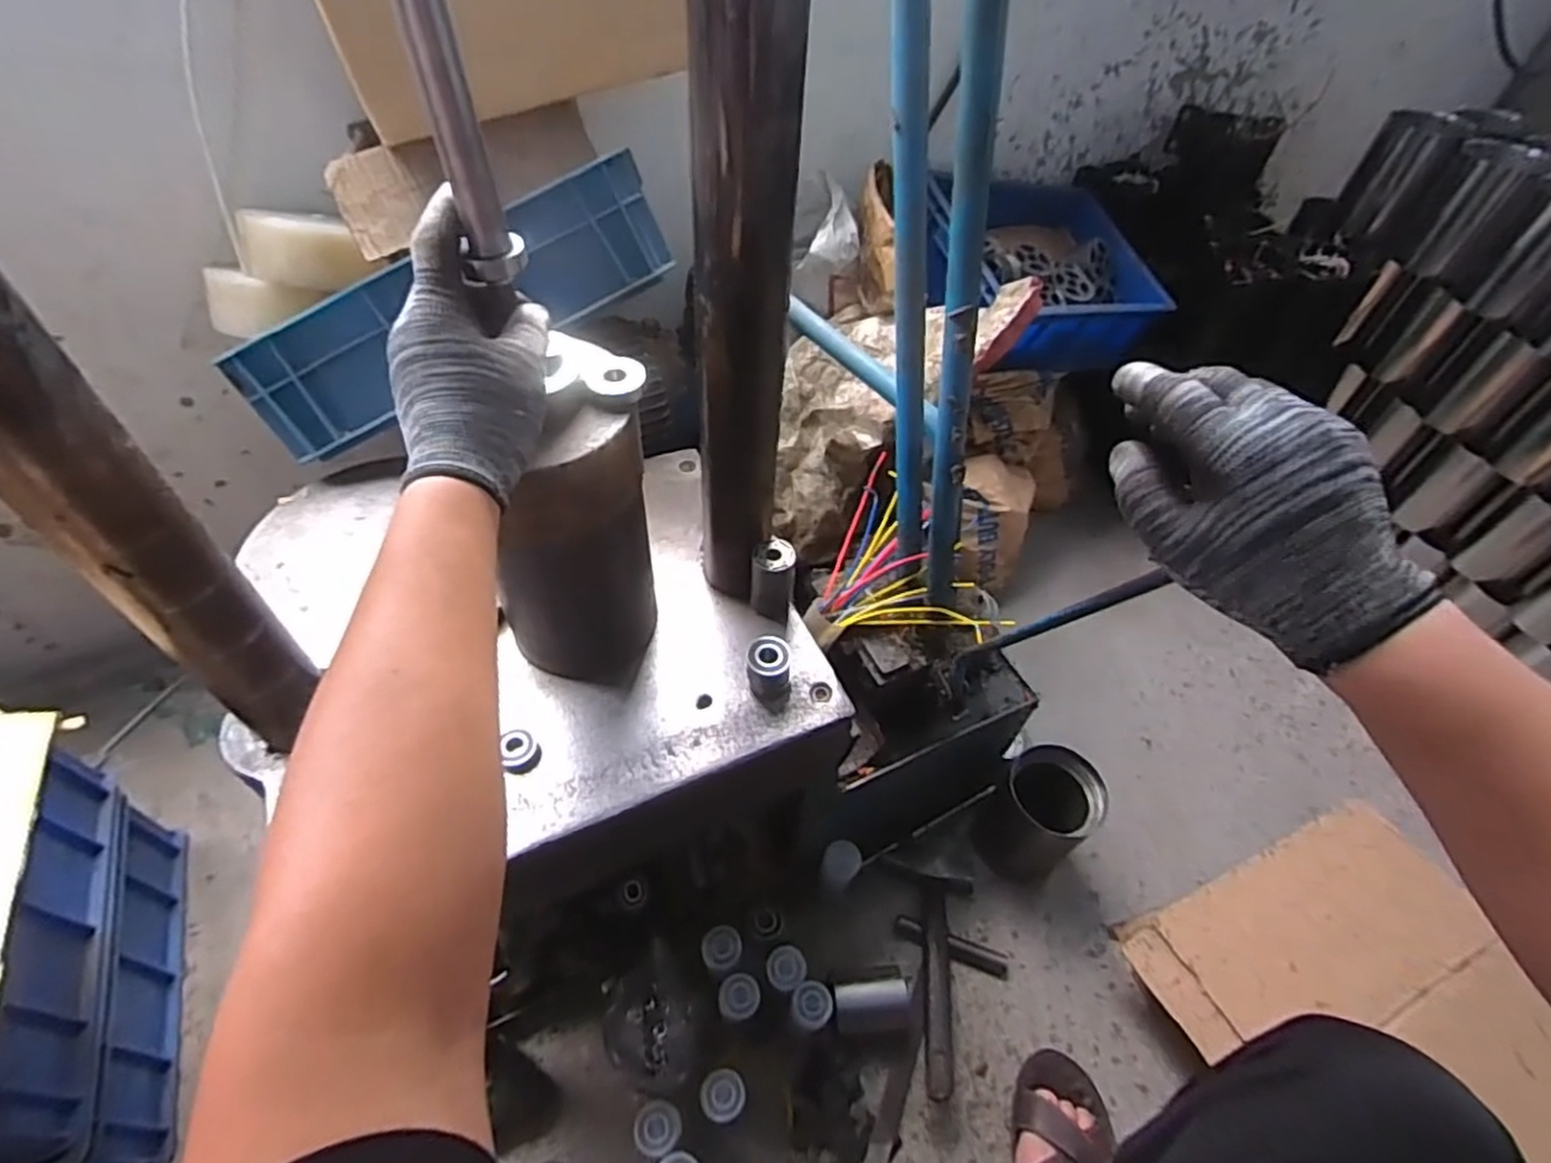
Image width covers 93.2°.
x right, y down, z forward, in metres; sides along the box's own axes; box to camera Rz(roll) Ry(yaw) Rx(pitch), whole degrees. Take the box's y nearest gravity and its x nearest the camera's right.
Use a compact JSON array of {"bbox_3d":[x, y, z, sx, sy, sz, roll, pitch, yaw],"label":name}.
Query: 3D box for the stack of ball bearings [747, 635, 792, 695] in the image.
[{"bbox_3d":[-0.006,0.074,0.647,0.038,0.040,0.037,7,50,1],"label":"stack of ball bearings"}]

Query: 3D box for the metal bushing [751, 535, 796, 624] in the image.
[{"bbox_3d":[-0.003,-0.001,0.690,0.038,0.073,0.044,5,50,0],"label":"metal bushing"}]

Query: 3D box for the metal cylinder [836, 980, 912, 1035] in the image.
[{"bbox_3d":[0.113,0.493,0.850,0.090,0.045,0.049,-3,51,-7],"label":"metal cylinder"}]

